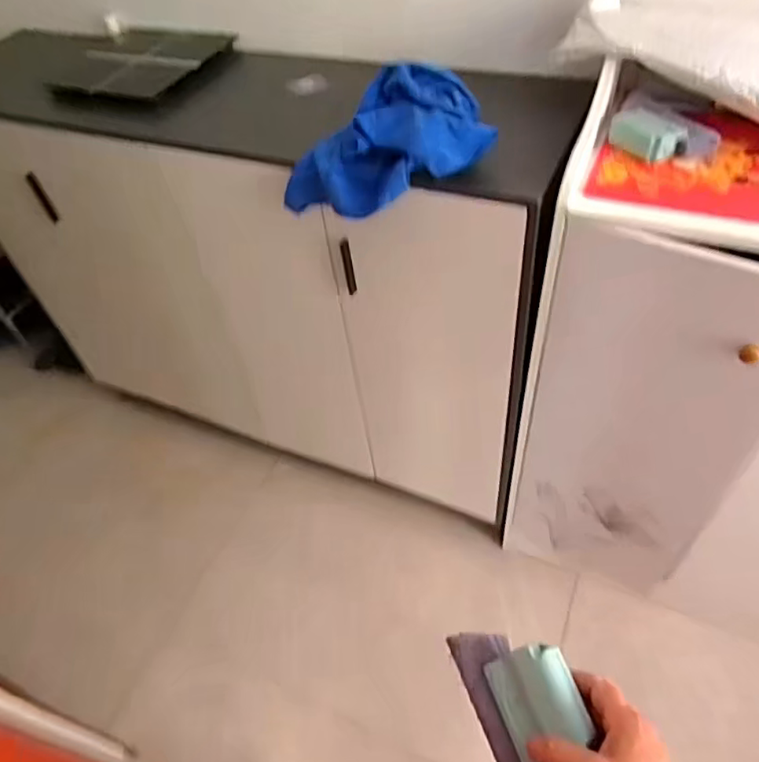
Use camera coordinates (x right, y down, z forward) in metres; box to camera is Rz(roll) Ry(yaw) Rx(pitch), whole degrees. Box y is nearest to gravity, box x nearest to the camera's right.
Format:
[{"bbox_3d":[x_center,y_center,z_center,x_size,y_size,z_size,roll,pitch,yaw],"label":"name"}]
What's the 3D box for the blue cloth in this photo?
[{"bbox_3d":[0.014,-0.316,0.788,0.258,0.103,0.203,6,51,12],"label":"blue cloth"}]

